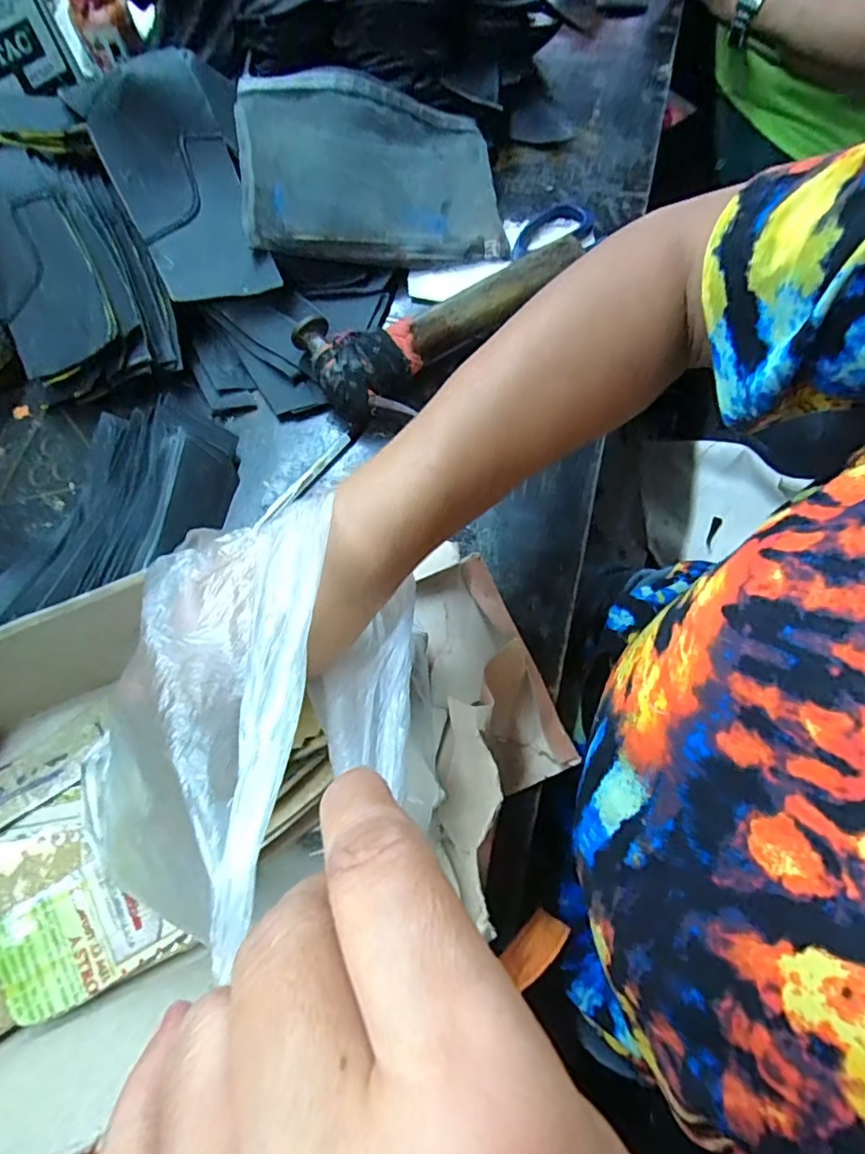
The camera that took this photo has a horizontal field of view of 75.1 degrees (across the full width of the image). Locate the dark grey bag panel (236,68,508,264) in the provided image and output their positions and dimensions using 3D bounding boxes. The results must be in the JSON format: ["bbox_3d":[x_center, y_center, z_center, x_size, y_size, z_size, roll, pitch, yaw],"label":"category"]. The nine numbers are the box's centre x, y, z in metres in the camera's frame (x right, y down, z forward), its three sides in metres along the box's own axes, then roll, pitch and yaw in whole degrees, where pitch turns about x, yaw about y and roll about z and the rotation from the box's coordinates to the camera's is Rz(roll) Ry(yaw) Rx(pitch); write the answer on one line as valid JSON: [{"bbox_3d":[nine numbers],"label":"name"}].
[{"bbox_3d":[-0.041,-0.311,0.436,0.202,0.030,0.121,-8,92,-22],"label":"dark grey bag panel"}]

